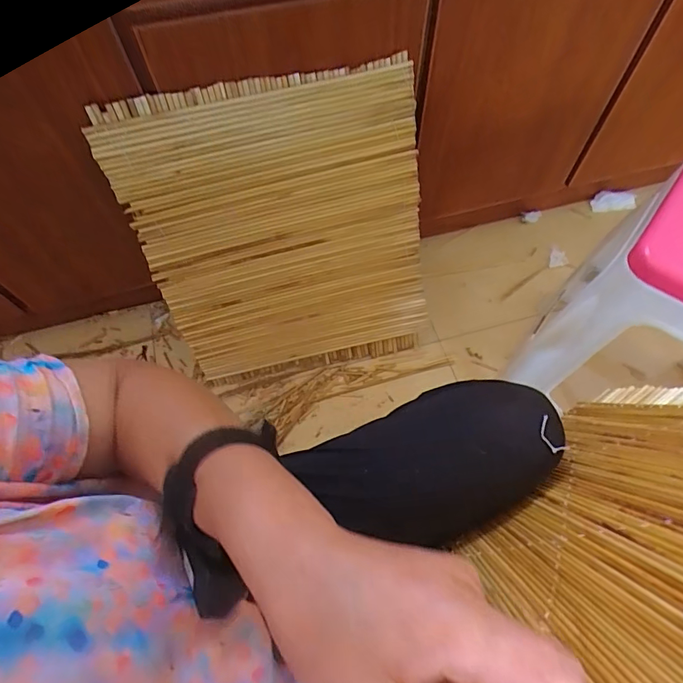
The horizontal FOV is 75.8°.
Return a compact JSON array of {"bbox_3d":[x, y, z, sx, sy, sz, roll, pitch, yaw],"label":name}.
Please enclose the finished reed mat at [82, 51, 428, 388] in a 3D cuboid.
[{"bbox_3d":[-0.079,-0.141,0.704,0.424,0.487,0.032,-14,38,-7],"label":"finished reed mat"}]

